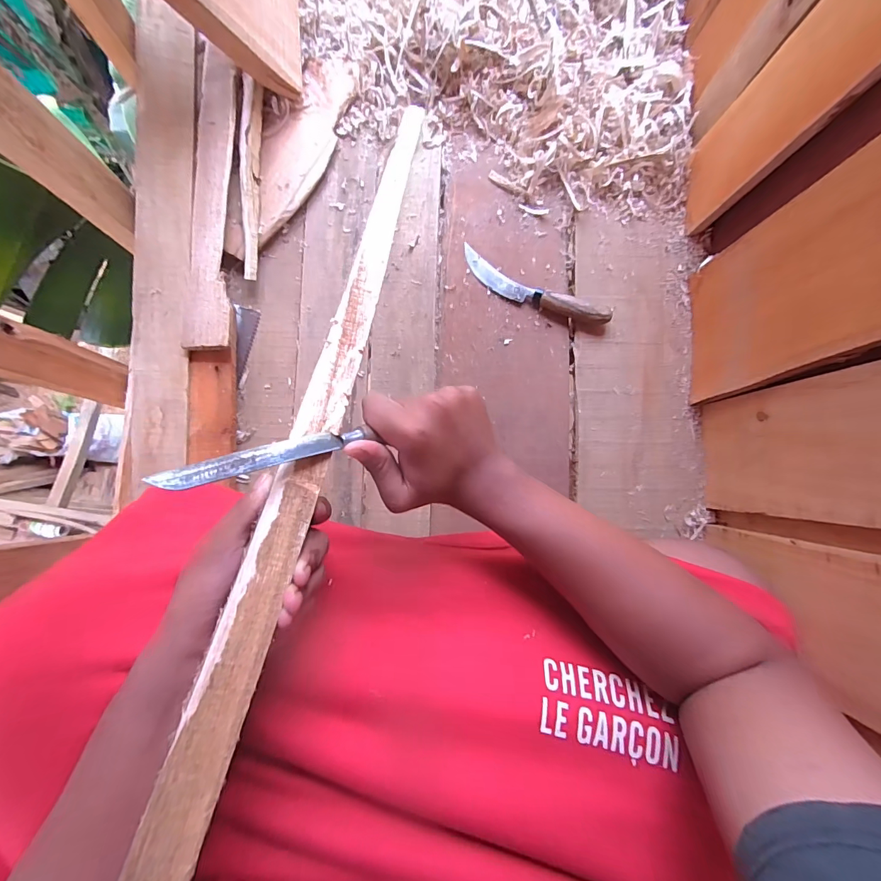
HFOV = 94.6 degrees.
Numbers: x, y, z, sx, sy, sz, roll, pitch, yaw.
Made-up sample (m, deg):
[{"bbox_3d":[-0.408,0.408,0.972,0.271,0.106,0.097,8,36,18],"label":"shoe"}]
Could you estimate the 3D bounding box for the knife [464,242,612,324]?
[{"bbox_3d":[0.121,-0.196,0.530,0.203,0.022,0.037,26,84,2],"label":"knife"}]

